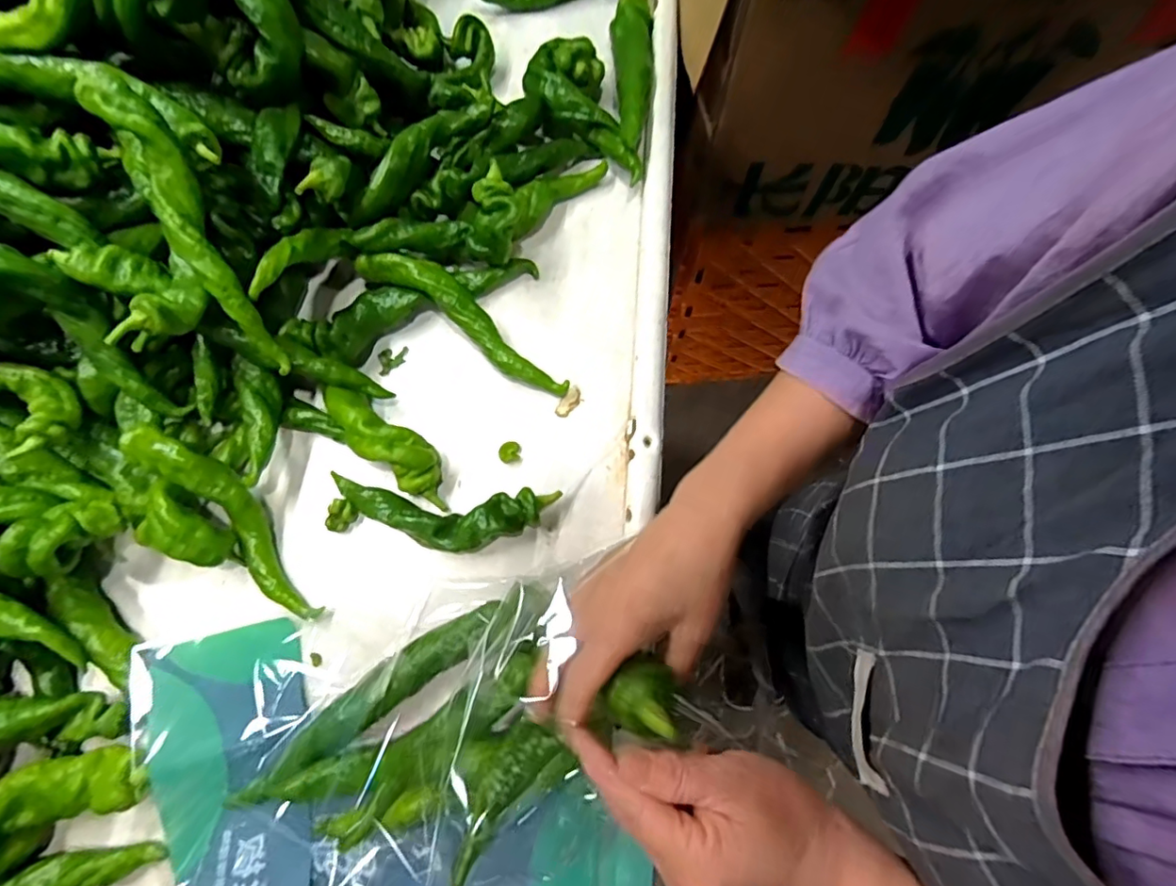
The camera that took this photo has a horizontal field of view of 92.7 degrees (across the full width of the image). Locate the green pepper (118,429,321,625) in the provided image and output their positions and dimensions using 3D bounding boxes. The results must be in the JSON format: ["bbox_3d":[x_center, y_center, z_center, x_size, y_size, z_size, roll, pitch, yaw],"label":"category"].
[{"bbox_3d":[-0.266,0.058,0.419,0.044,0.028,0.180,-37,101,-12],"label":"green pepper"}]

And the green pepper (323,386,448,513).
[{"bbox_3d":[-0.160,0.000,0.443,0.126,0.043,0.040,35,77,12],"label":"green pepper"}]

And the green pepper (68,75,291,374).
[{"bbox_3d":[-0.268,-0.141,0.387,0.041,0.042,0.197,-27,106,-10],"label":"green pepper"}]

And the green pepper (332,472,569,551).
[{"bbox_3d":[-0.115,0.055,0.430,0.173,0.029,0.050,4,73,2],"label":"green pepper"}]

